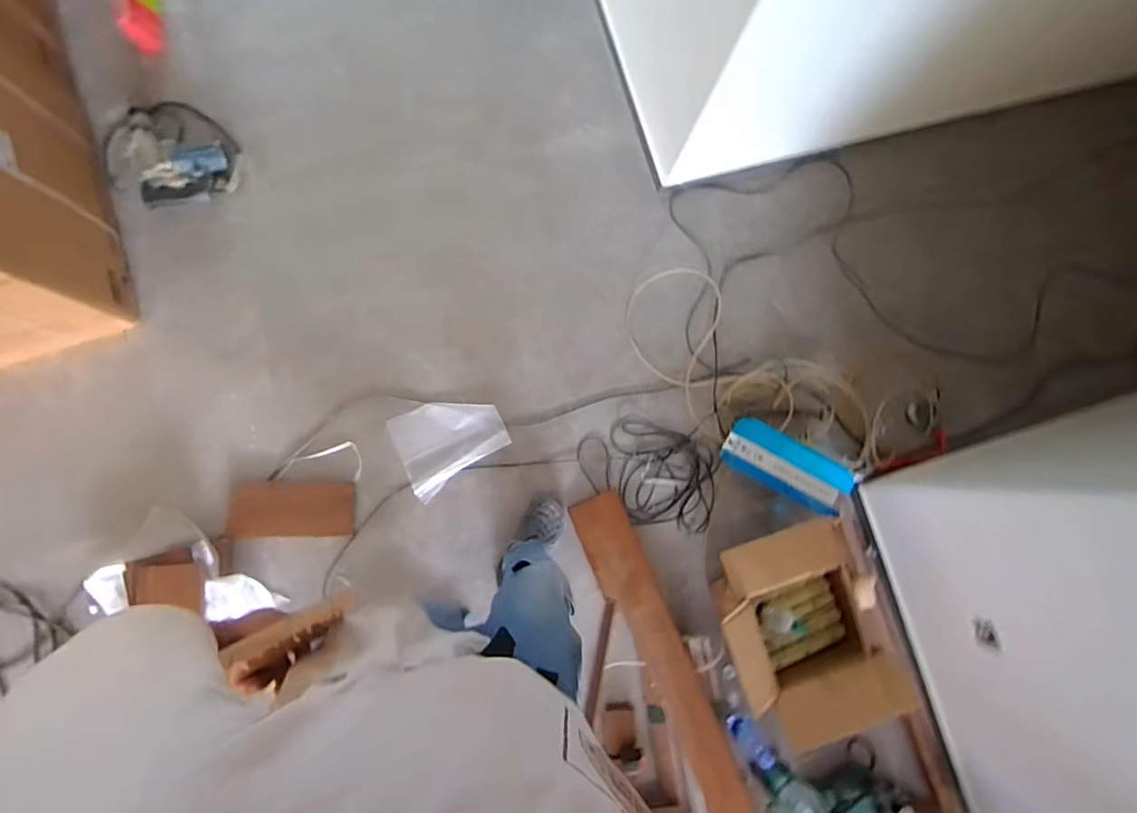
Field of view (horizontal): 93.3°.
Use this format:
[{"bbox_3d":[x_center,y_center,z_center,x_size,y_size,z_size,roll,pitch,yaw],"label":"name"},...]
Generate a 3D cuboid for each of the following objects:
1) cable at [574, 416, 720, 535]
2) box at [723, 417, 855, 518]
[{"bbox_3d":[0.238,0.190,1.588,0.392,0.034,0.311,9,81,-3],"label":"cable"},{"bbox_3d":[0.613,0.169,1.523,0.344,0.071,0.152,30,80,21],"label":"box"}]

